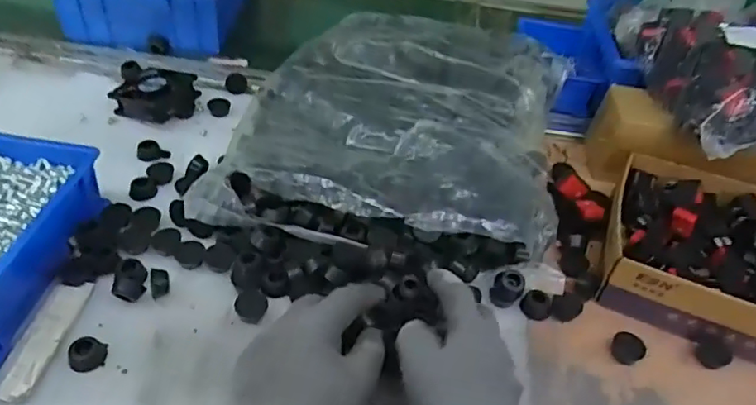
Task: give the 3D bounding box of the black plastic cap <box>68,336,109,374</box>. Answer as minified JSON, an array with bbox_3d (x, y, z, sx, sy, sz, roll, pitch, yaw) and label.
[{"bbox_3d":[-0.206,0.108,0.407,0.024,0.012,0.024,3,44,-3],"label":"black plastic cap"}]

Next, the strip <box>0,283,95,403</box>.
[{"bbox_3d":[-0.241,0.097,0.415,0.027,0.009,0.100,8,44,2],"label":"strip"}]

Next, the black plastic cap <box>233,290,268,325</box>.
[{"bbox_3d":[-0.100,0.081,0.449,0.026,0.011,0.022,27,47,20],"label":"black plastic cap"}]

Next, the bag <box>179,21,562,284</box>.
[{"bbox_3d":[0.025,-0.086,0.581,0.310,0.088,0.349,13,44,7],"label":"bag"}]

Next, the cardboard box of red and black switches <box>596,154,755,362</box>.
[{"bbox_3d":[0.303,0.053,0.492,0.200,0.054,0.167,18,45,12],"label":"cardboard box of red and black switches"}]

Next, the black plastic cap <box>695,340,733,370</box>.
[{"bbox_3d":[0.264,0.120,0.453,0.019,0.018,0.024,-24,51,-28],"label":"black plastic cap"}]

